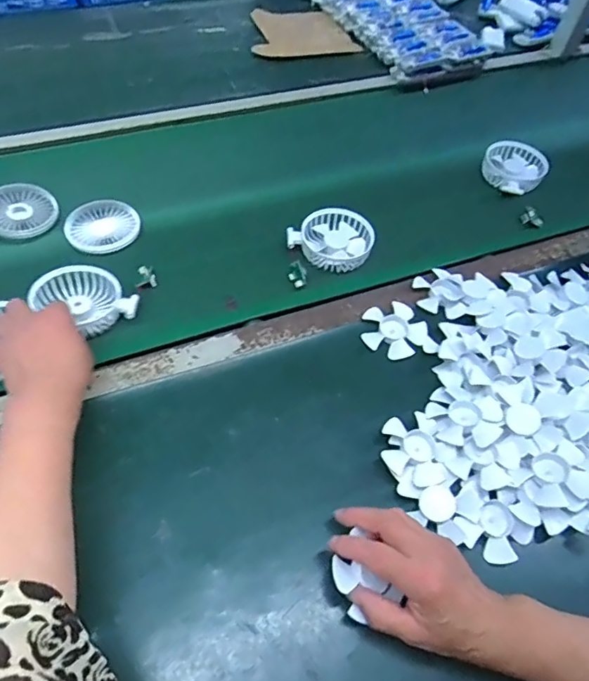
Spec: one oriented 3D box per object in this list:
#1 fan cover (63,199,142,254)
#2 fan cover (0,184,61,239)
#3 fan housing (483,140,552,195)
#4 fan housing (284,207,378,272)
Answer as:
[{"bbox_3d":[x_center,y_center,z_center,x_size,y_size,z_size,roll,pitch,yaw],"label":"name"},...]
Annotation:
[{"bbox_3d":[-0.241,-0.145,0.652,0.089,0.011,0.081,-14,57,-13],"label":"fan cover"},{"bbox_3d":[-0.352,-0.167,0.660,0.088,0.014,0.088,-2,55,-5],"label":"fan cover"},{"bbox_3d":[0.337,-0.266,0.795,0.092,0.027,0.109,31,58,17],"label":"fan housing"},{"bbox_3d":[0.052,-0.131,0.665,0.097,0.027,0.091,2,55,-3],"label":"fan housing"}]

